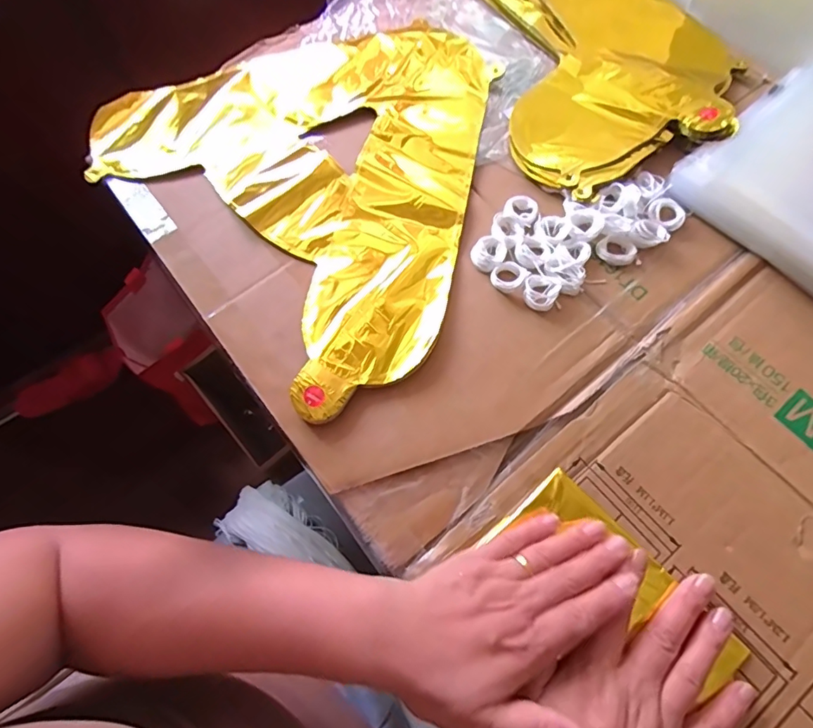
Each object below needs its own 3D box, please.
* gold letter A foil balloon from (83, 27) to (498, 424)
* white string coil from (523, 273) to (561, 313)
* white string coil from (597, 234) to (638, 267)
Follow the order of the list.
[{"bbox_3d":[-0.058,-0.188,0.452,0.336,0.015,0.375,-42,72,-13],"label":"gold letter A foil balloon"},{"bbox_3d":[0.105,-0.056,0.395,0.025,0.013,0.029,19,70,10],"label":"white string coil"},{"bbox_3d":[0.169,-0.092,0.407,0.028,0.008,0.024,34,74,15],"label":"white string coil"}]

